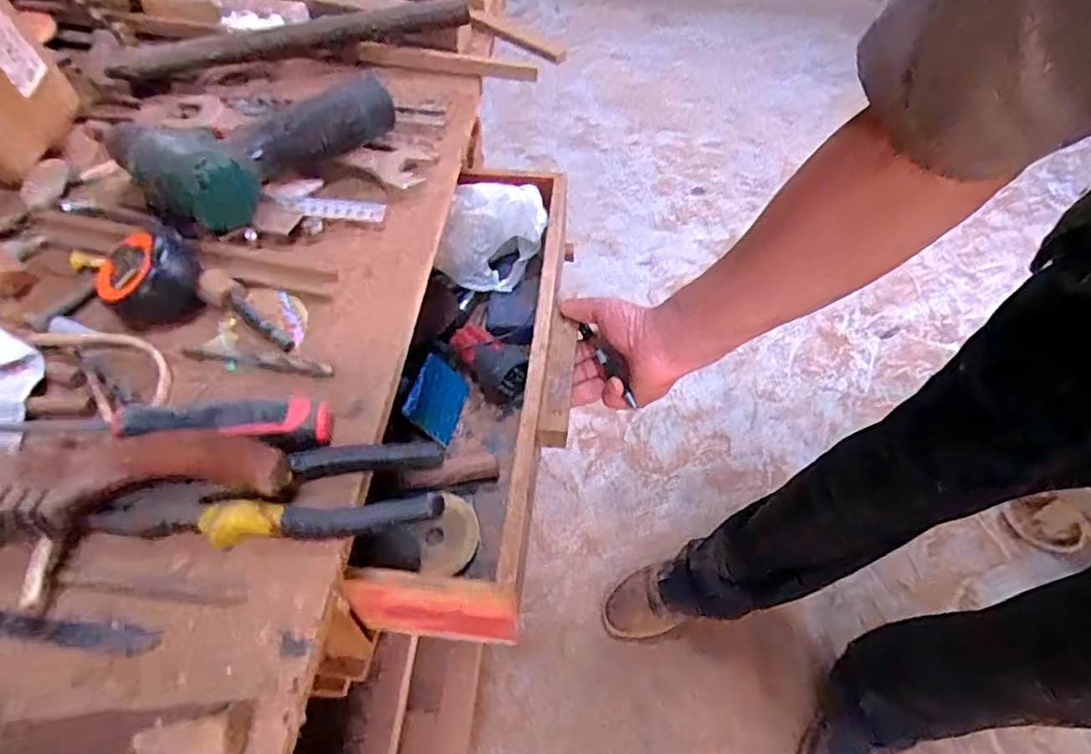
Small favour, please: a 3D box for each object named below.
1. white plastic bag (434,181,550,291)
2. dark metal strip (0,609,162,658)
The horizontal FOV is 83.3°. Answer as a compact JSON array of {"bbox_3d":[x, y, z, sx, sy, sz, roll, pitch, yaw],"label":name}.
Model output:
[{"bbox_3d":[-0.058,-0.151,0.663,0.114,0.085,0.076,6,53,2],"label":"white plastic bag"},{"bbox_3d":[-0.265,0.125,0.311,0.138,0.004,0.014,7,53,3],"label":"dark metal strip"}]

